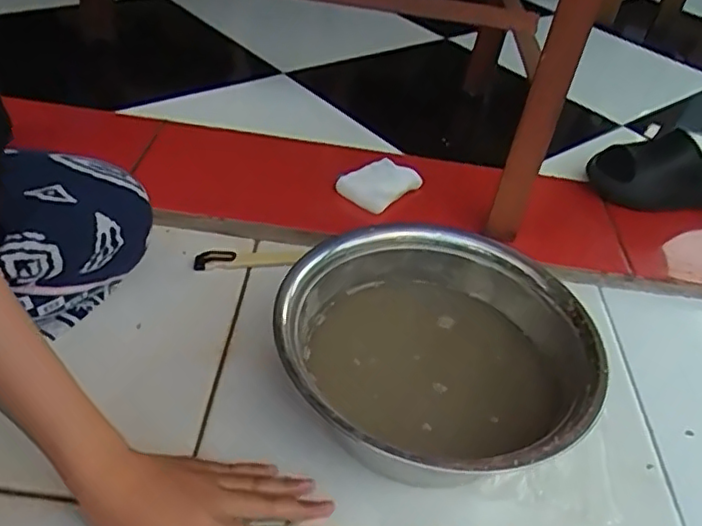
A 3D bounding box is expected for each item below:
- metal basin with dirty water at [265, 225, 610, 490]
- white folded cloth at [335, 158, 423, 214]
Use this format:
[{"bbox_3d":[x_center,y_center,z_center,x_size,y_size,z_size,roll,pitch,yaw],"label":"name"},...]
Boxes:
[{"bbox_3d":[0.073,0.079,0.549,0.251,0.084,0.255,5,40,-4],"label":"metal basin with dirty water"},{"bbox_3d":[0.038,-0.099,0.795,0.073,0.020,0.101,32,45,26],"label":"white folded cloth"}]

